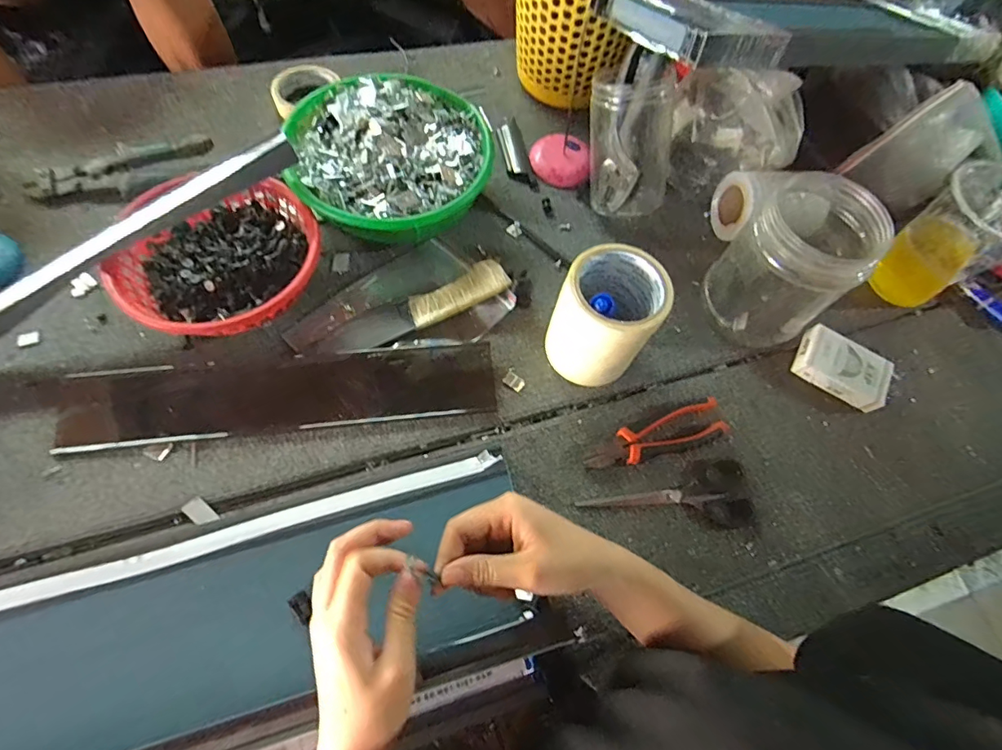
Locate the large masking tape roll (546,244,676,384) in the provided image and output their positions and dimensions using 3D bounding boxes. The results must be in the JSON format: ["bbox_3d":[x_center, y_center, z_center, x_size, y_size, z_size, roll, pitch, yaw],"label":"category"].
[{"bbox_3d":[0.097,-0.054,0.462,0.089,0.122,0.090,37,70,9],"label":"large masking tape roll"}]

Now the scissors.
[{"bbox_3d":[0.161,0.116,0.460,0.161,0.010,0.061,0,66,-6],"label":"scissors"}]

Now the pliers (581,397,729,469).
[{"bbox_3d":[0.151,0.056,0.468,0.148,0.026,0.045,-12,67,-11],"label":"pliers"}]

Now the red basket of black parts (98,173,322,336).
[{"bbox_3d":[-0.284,-0.124,0.489,0.191,0.069,0.195,-23,72,-13],"label":"red basket of black parts"}]

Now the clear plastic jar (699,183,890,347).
[{"bbox_3d":[0.297,-0.112,0.490,0.122,0.144,0.114,-39,77,-18],"label":"clear plastic jar"}]

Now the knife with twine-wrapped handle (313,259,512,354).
[{"bbox_3d":[-0.090,-0.070,0.506,0.208,0.018,0.048,-24,70,-15],"label":"knife with twine-wrapped handle"}]

